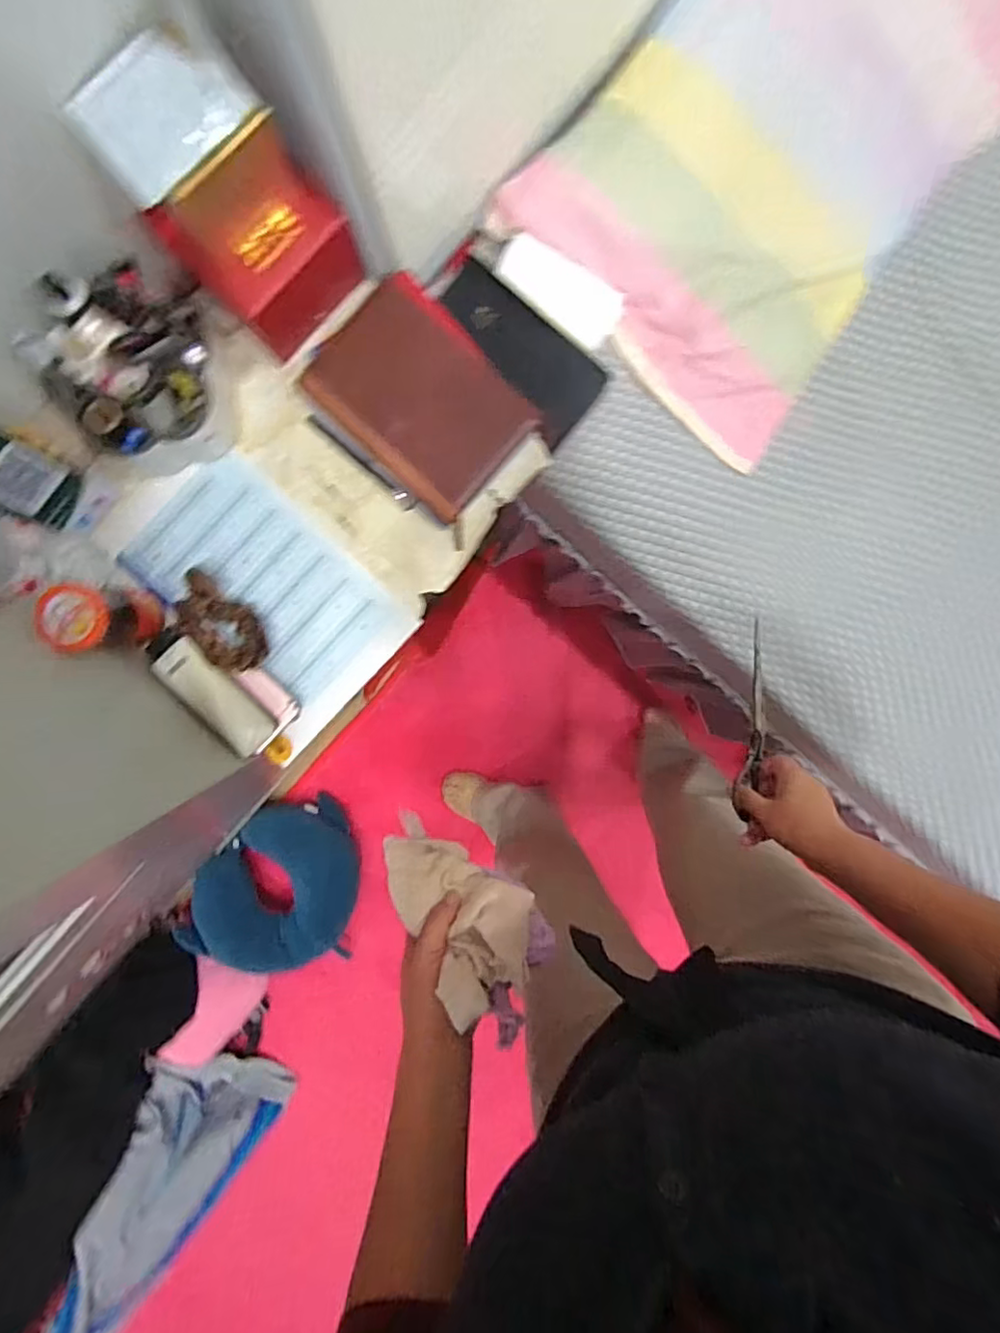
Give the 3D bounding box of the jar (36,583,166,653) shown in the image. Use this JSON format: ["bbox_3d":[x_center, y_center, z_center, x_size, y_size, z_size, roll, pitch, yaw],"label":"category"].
[{"bbox_3d":[-0.385,-0.047,0.606,0.055,0.118,0.059,0,93,-2],"label":"jar"}]

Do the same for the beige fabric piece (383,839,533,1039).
[{"bbox_3d":[-0.046,0.230,0.573,0.137,0.155,0.096,10,92,-3],"label":"beige fabric piece"}]

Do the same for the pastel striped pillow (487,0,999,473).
[{"bbox_3d":[0.366,-0.648,0.721,0.404,0.105,0.682,39,91,-3],"label":"pastel striped pillow"}]

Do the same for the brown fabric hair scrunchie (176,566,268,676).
[{"bbox_3d":[-0.296,-0.046,0.650,0.059,0.053,0.110,-44,94,0],"label":"brown fabric hair scrunchie"}]

